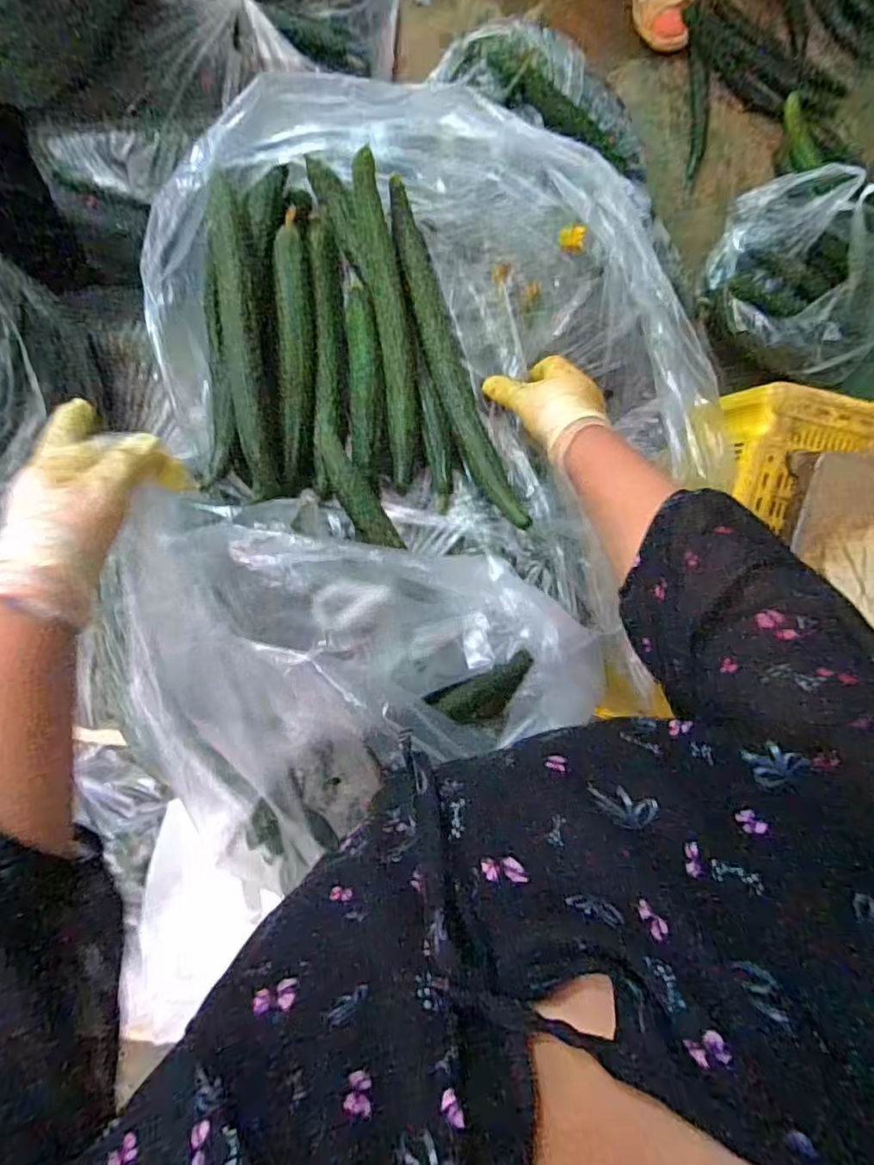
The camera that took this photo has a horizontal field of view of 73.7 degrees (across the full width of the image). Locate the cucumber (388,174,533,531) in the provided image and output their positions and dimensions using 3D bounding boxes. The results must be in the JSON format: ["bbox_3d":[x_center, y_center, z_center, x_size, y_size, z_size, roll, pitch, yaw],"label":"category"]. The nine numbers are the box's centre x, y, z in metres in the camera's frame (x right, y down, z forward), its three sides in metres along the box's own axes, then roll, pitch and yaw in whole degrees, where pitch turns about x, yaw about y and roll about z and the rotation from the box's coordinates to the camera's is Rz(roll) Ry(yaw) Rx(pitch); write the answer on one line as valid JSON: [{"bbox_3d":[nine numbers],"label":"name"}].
[{"bbox_3d":[0.014,-0.210,0.559,0.037,0.051,0.332,-19,95,-2],"label":"cucumber"}]

